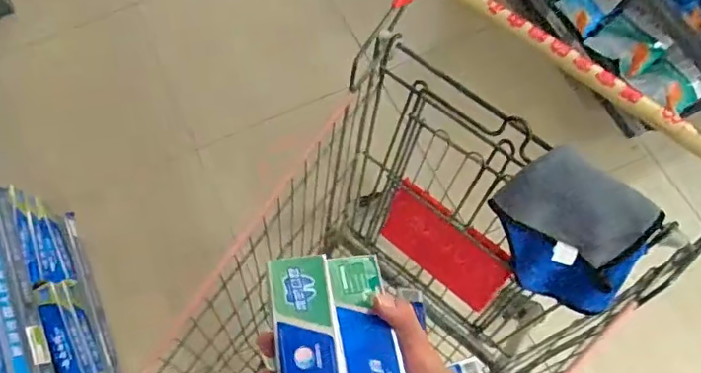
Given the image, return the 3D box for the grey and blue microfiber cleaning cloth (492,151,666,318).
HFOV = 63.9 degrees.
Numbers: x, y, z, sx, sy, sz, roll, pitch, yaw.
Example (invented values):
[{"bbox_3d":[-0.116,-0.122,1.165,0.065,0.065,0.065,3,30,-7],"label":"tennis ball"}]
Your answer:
[{"bbox_3d":[0.276,0.059,0.730,0.180,0.189,0.100,34,72,13],"label":"grey and blue microfiber cleaning cloth"}]

